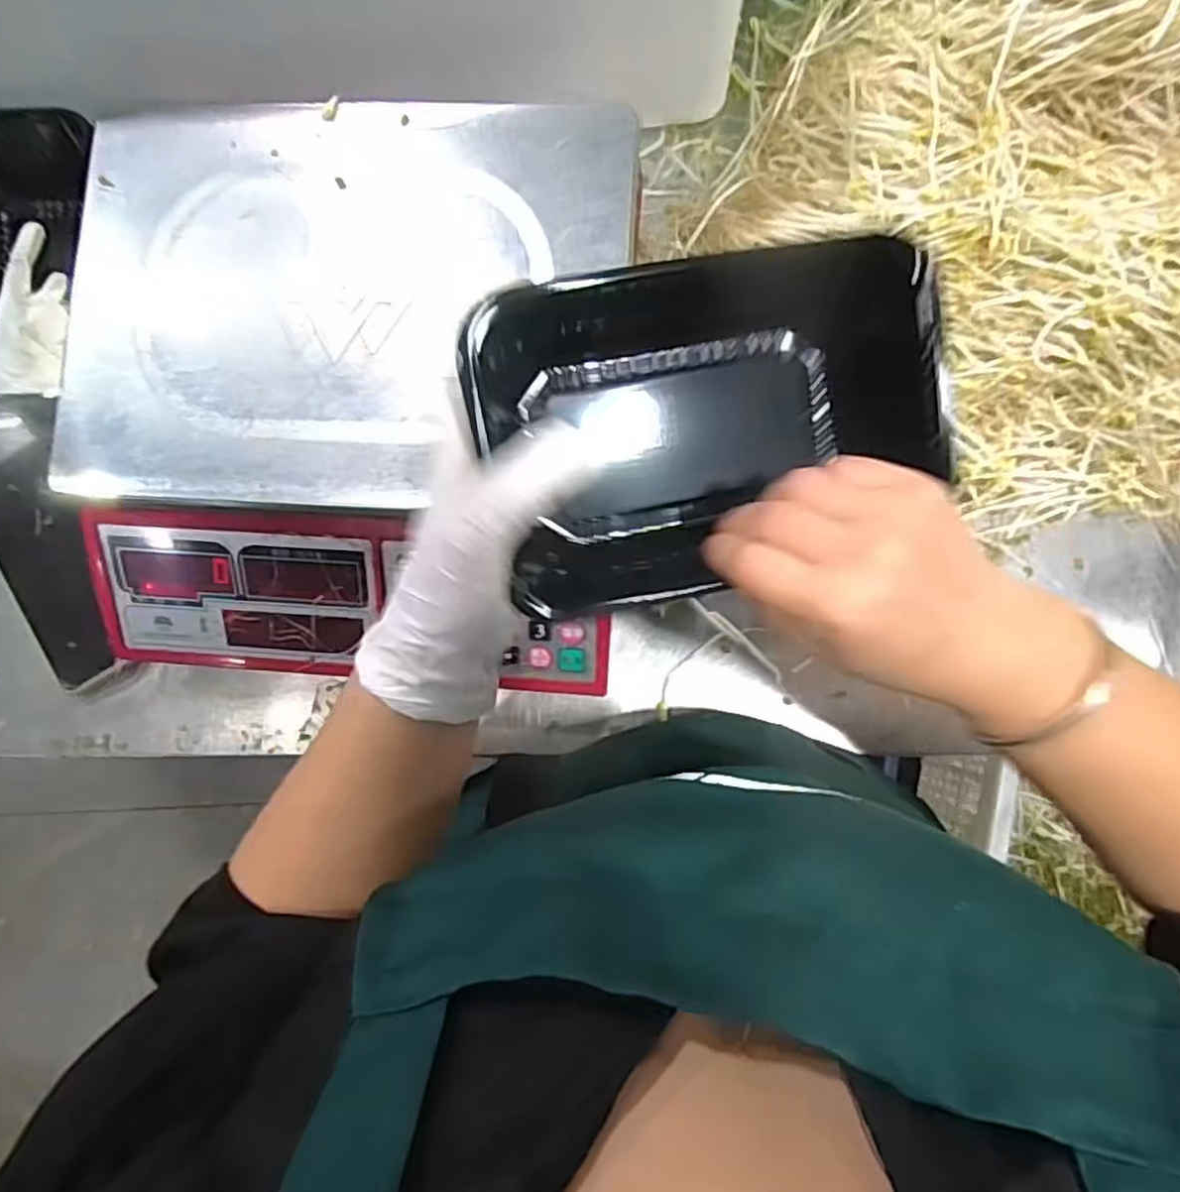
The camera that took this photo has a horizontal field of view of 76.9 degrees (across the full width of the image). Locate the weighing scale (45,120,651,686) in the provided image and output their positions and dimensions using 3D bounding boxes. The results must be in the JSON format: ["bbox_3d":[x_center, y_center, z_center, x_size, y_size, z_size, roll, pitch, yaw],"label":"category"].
[{"bbox_3d":[-0.129,-0.101,0.411,0.296,0.113,0.291,4,84,4],"label":"weighing scale"}]

